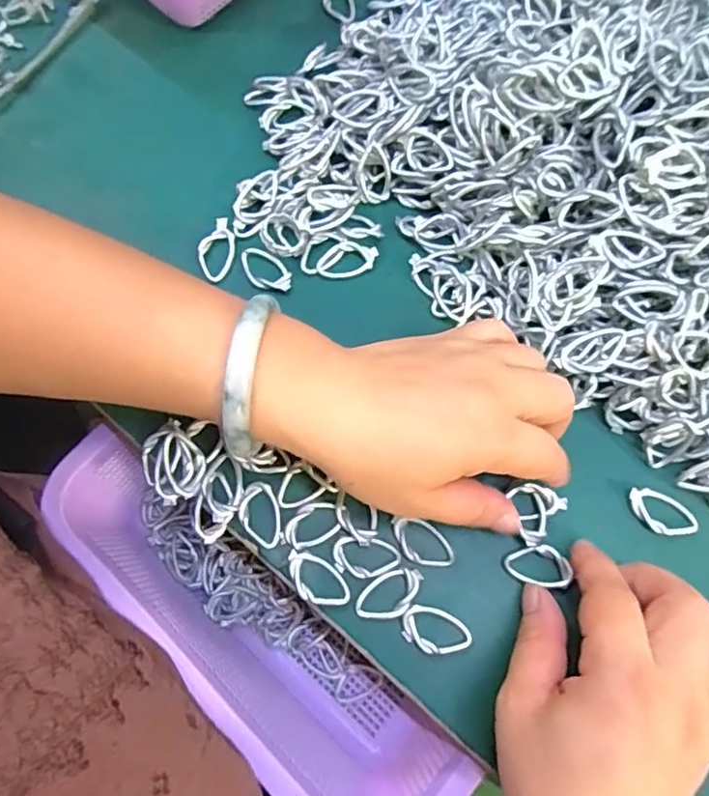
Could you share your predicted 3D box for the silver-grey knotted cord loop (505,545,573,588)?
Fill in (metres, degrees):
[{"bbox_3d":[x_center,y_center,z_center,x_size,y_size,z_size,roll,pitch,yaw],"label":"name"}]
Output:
[{"bbox_3d":[0.086,0.079,0.269,0.029,0.004,0.019,0,74,1],"label":"silver-grey knotted cord loop"}]

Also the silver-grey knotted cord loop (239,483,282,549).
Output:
[{"bbox_3d":[-0.045,0.057,0.275,0.019,0.004,0.031,-19,76,-5],"label":"silver-grey knotted cord loop"}]

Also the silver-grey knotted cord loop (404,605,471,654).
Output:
[{"bbox_3d":[0.038,0.107,0.262,0.031,0.004,0.019,8,75,2],"label":"silver-grey knotted cord loop"}]

